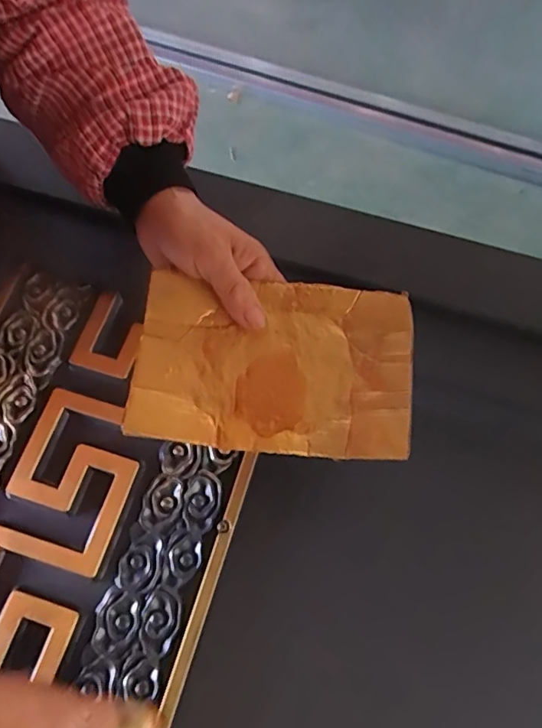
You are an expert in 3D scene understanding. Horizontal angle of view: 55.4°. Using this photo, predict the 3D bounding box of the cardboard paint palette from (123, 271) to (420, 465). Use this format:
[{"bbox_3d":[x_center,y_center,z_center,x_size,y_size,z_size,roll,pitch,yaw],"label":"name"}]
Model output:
[{"bbox_3d":[0.001,0.000,0.319,0.165,0.019,0.107,5,69,1],"label":"cardboard paint palette"}]

